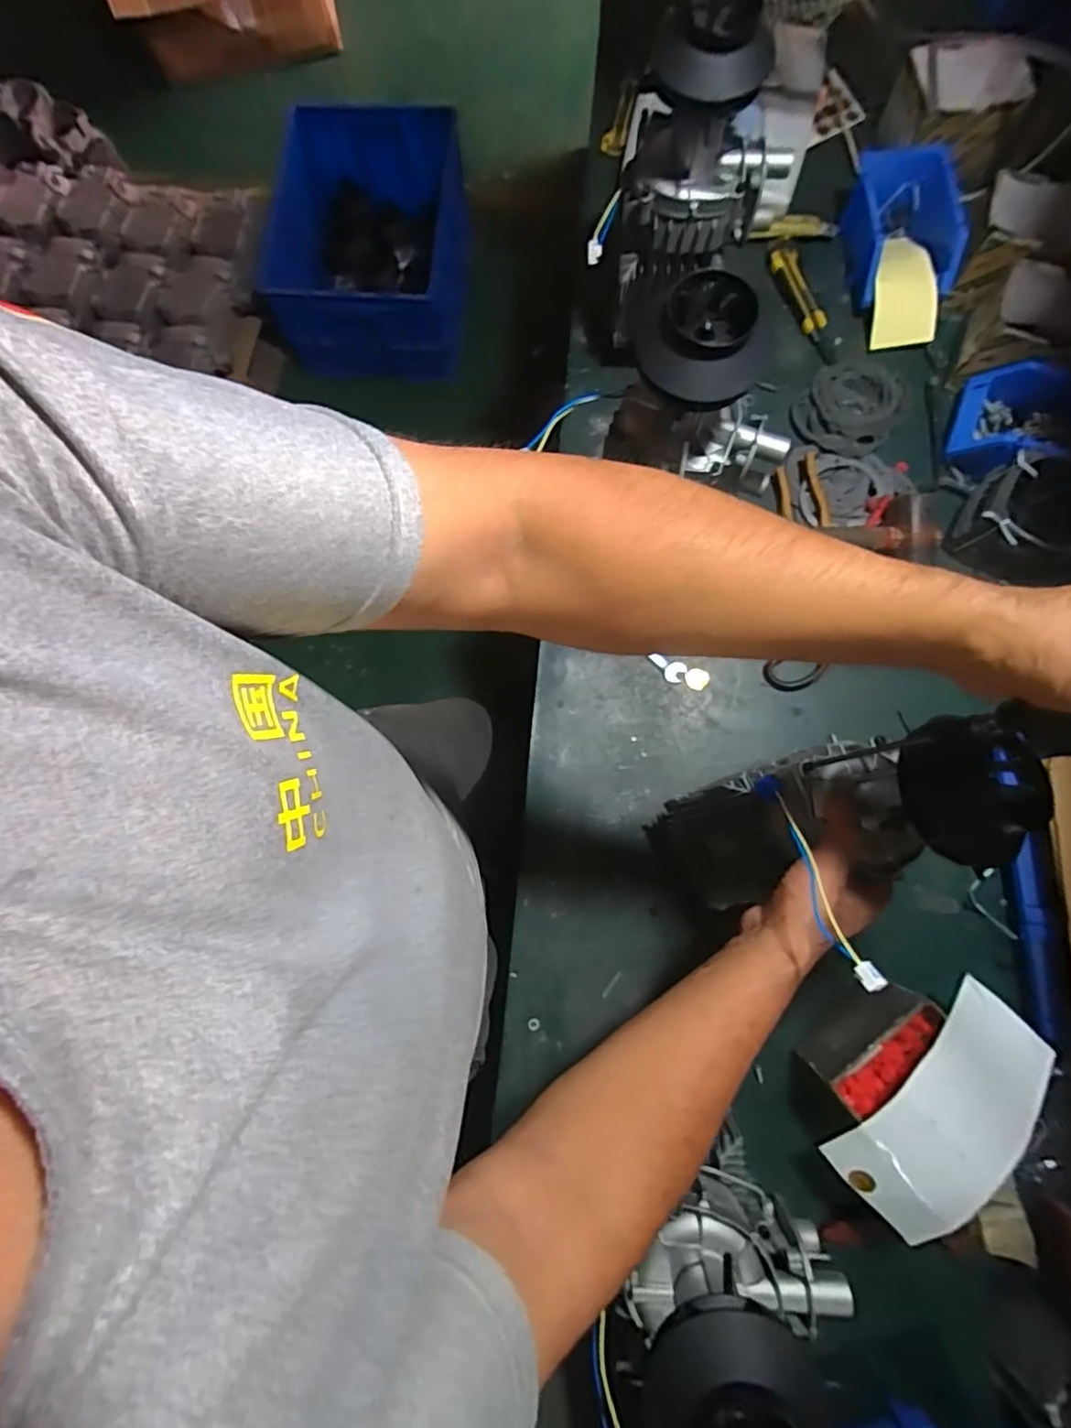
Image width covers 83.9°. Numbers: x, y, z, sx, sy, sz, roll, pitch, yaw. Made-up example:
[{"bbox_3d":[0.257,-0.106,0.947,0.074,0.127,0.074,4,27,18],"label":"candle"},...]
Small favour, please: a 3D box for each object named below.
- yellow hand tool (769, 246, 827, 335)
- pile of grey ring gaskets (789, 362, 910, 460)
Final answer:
[{"bbox_3d":[0.358,-0.584,0.815,0.042,0.014,0.129,-15,80,-1],"label":"yellow hand tool"},{"bbox_3d":[0.417,-0.406,0.781,0.118,0.026,0.155,41,83,8],"label":"pile of grey ring gaskets"}]

